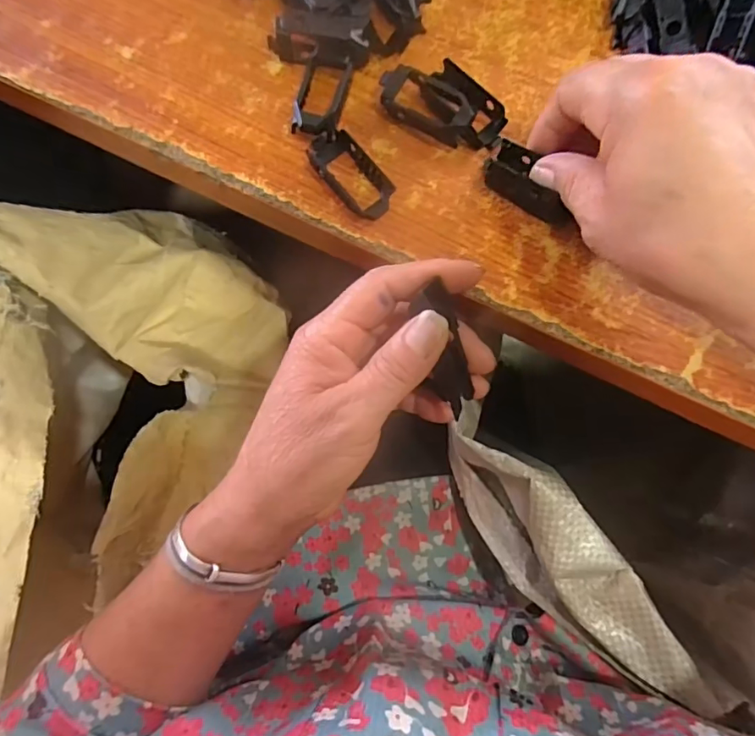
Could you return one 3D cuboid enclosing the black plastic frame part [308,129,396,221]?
[{"bbox_3d":[-0.014,-0.098,0.257,0.024,0.008,0.053,-34,81,-7],"label":"black plastic frame part"}]

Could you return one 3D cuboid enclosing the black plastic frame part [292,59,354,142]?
[{"bbox_3d":[-0.028,-0.137,0.263,0.023,0.013,0.039,13,78,2],"label":"black plastic frame part"}]

